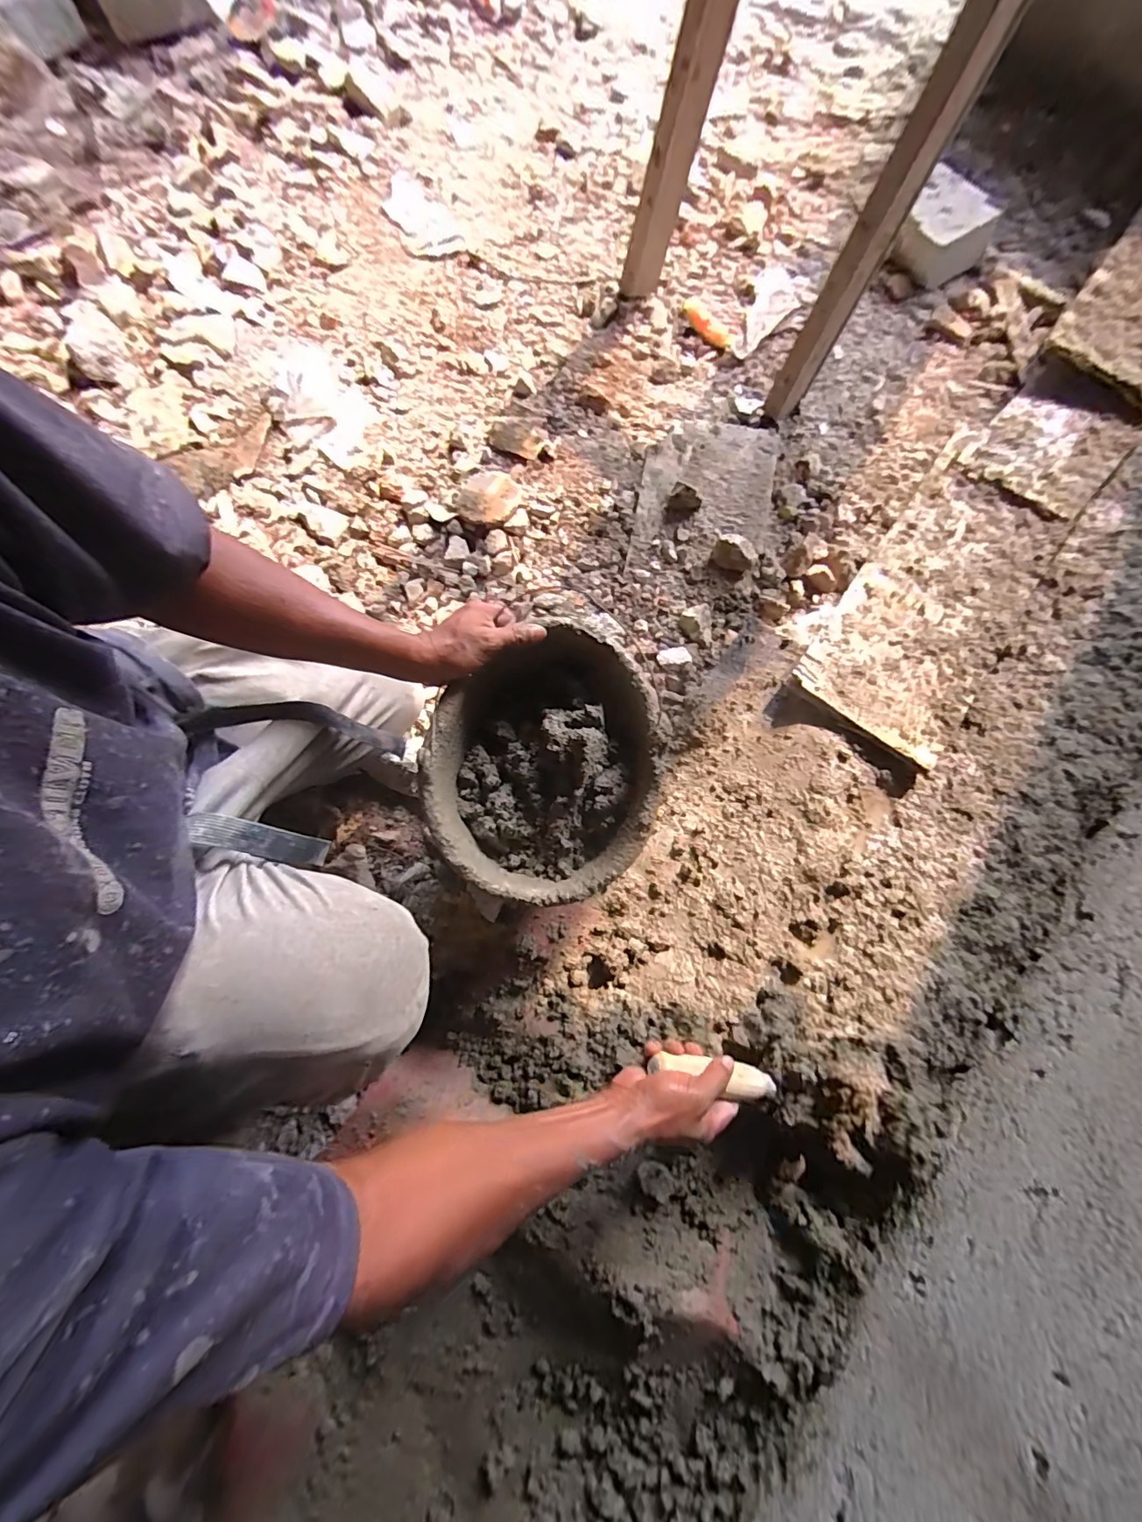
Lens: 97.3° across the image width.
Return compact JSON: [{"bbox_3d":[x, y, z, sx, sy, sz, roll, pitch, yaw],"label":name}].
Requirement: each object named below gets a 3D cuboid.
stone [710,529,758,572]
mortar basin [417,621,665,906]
[{"bbox_3d":[0.252,-0.326,0.782,0.074,0.031,0.050,30,79,7],"label":"stone"},{"bbox_3d":[-0.028,0.008,0.560,0.234,0.096,0.276,14,78,3],"label":"mortar basin"}]

